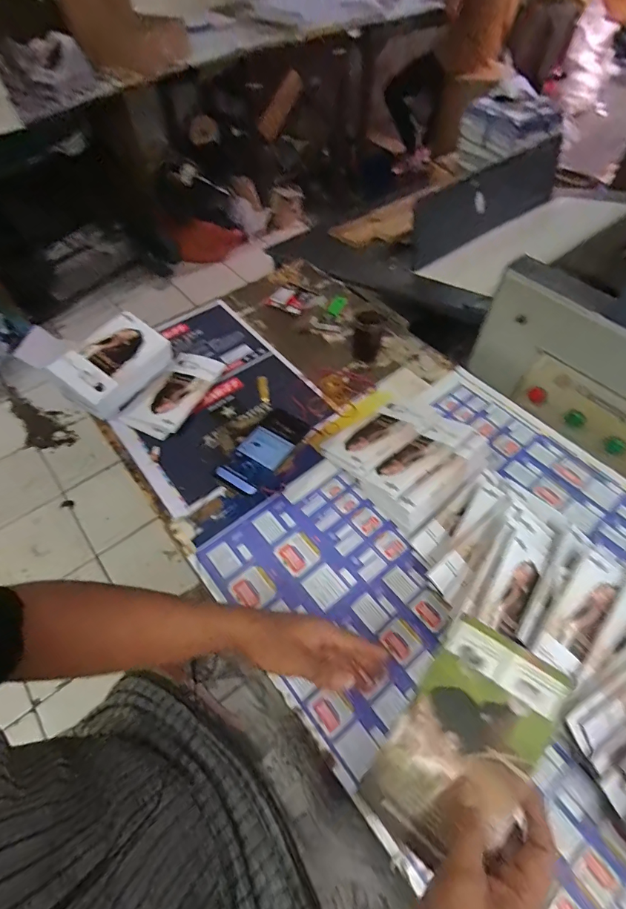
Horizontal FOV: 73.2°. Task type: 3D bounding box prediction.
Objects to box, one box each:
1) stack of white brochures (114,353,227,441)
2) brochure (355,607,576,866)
[{"bbox_3d":[-0.250,-0.111,0.762,0.106,0.025,0.188,25,62,18],"label":"stack of white brochures"},{"bbox_3d":[0.124,0.232,0.343,0.093,0.009,0.175,30,73,32],"label":"brochure"}]

